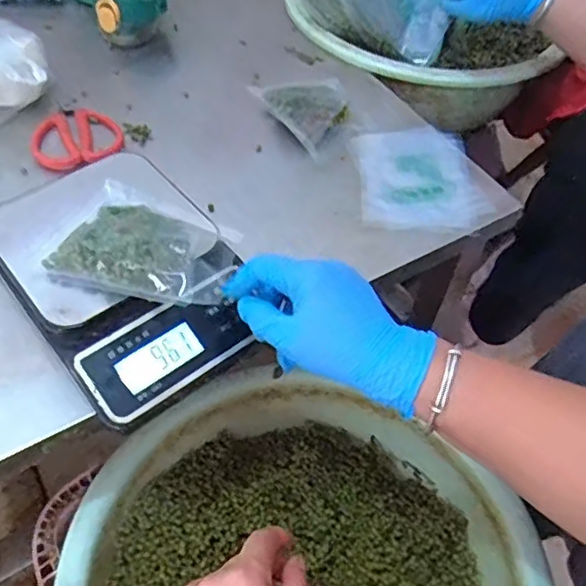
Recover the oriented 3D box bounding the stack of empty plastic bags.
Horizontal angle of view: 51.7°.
[{"bbox_3d":[0.121,-0.115,0.591,0.115,0.012,0.135,-1,53,-5],"label":"stack of empty plastic bags"}]

